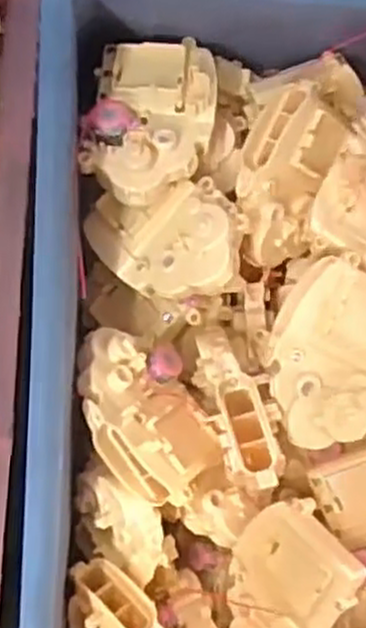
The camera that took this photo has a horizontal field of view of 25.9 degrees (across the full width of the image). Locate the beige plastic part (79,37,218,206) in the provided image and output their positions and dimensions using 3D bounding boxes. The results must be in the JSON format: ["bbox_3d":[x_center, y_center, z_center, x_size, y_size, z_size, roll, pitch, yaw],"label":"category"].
[{"bbox_3d":[-0.020,-0.107,0.452,0.067,0.042,0.099,13,76,-5],"label":"beige plastic part"}]

